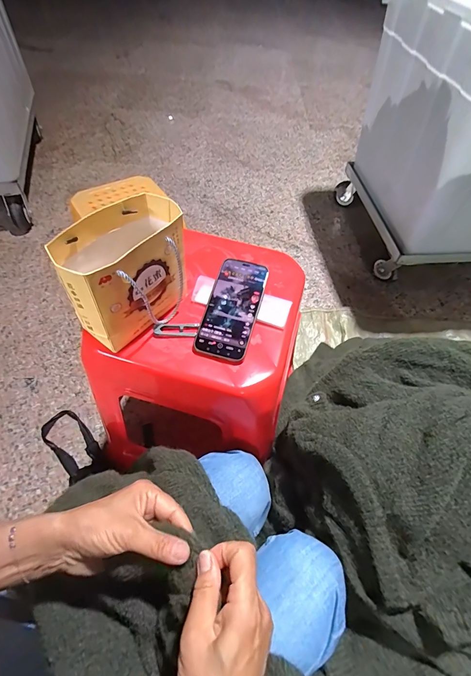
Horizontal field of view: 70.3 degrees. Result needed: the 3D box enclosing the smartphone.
[{"bbox_3d":[-0.004,-0.045,0.501,0.075,0.010,0.163,14,71,8],"label":"smartphone"}]

